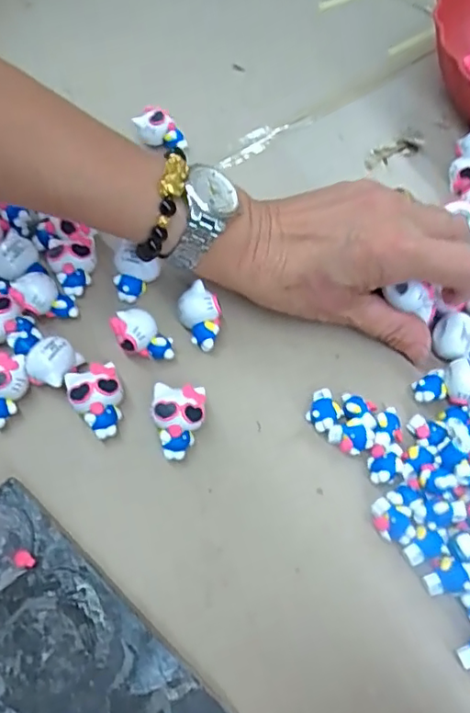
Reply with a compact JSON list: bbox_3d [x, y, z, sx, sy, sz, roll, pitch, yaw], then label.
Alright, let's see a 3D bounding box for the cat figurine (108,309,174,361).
[{"bbox_3d":[-0.048,-0.010,0.291,0.031,0.026,0.017,5,64,0],"label":"cat figurine"}]

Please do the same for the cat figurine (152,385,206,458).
[{"bbox_3d":[-0.027,0.032,0.273,0.025,0.021,0.033,1,64,-2],"label":"cat figurine"}]

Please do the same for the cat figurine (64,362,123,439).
[{"bbox_3d":[-0.067,0.022,0.276,0.024,0.021,0.034,-20,67,-12],"label":"cat figurine"}]

